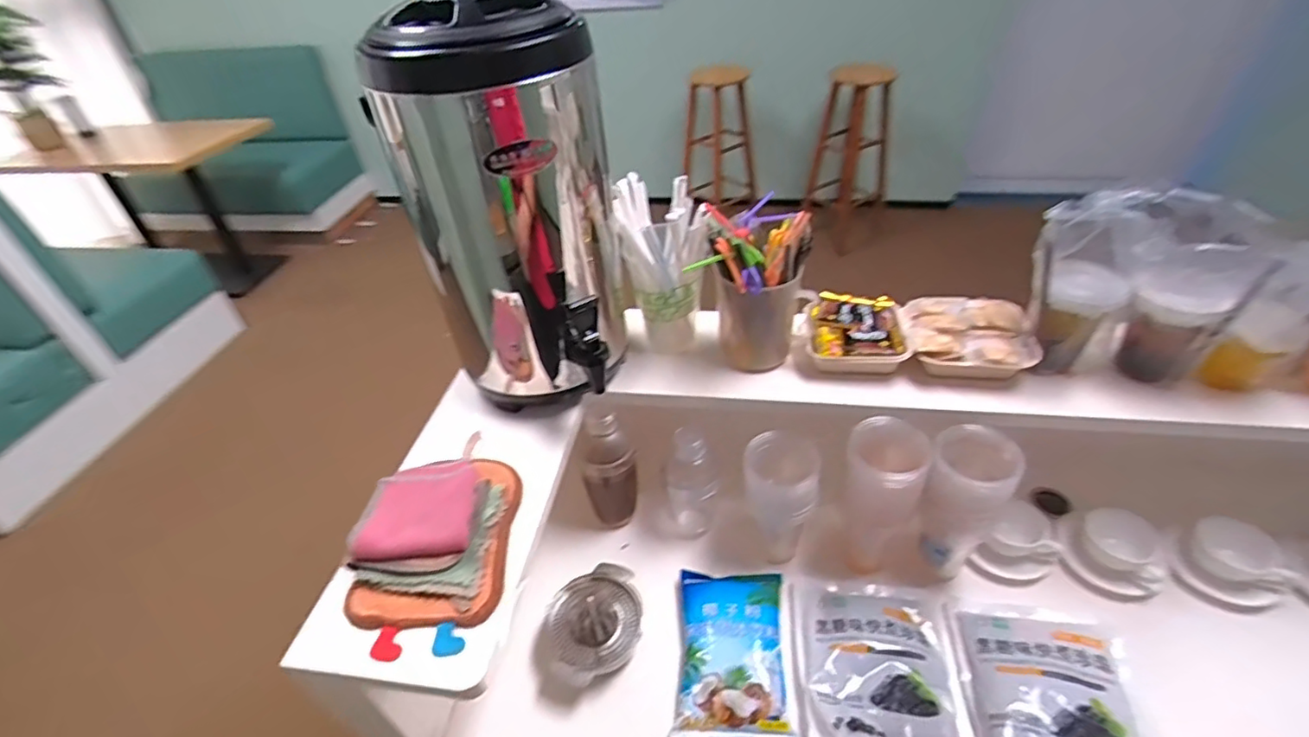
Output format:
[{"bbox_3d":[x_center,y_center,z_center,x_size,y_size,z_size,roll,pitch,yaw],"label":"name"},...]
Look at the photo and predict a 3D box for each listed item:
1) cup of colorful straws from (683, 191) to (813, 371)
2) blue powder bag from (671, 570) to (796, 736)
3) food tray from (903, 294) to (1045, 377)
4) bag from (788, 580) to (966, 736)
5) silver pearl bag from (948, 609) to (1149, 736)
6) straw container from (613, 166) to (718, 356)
[{"bbox_3d":[0.124,-0.106,0.809,0.127,0.220,0.119,-4,40,3],"label":"cup of colorful straws"},{"bbox_3d":[0.100,0.362,0.771,0.136,0.031,0.221,0,40,7],"label":"blue powder bag"},{"bbox_3d":[0.422,-0.045,0.815,0.157,0.049,0.139,7,42,16],"label":"food tray"},{"bbox_3d":[0.273,0.372,0.743,0.196,0.056,0.249,1,41,9],"label":"bag"},{"bbox_3d":[0.461,0.385,0.698,0.177,0.053,0.230,3,41,11],"label":"silver pearl bag"},{"bbox_3d":[0.013,-0.129,0.844,0.112,0.241,0.132,-11,40,-6],"label":"straw container"}]

